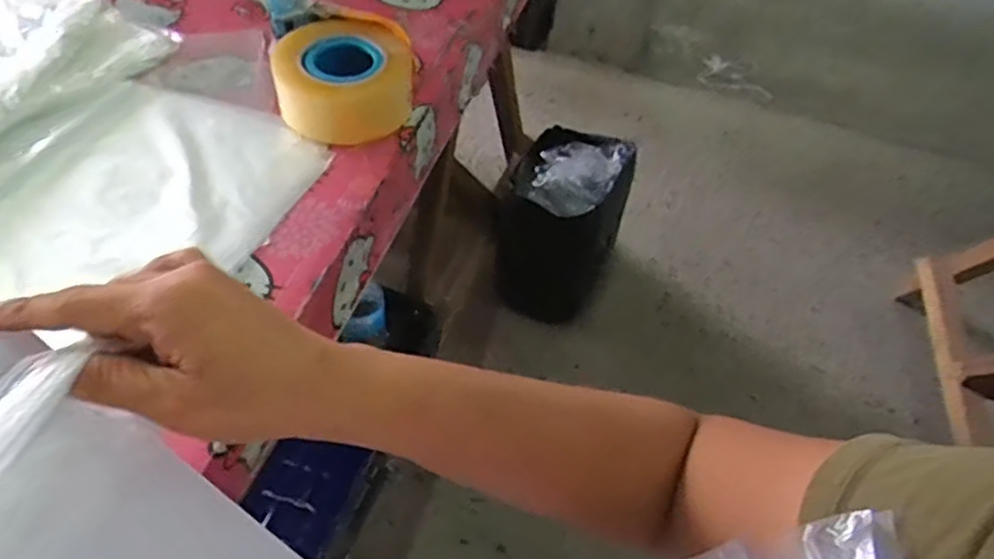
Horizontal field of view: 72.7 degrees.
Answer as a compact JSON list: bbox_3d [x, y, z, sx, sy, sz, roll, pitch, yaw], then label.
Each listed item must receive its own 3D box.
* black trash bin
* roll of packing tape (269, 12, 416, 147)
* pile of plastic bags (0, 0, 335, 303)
[{"bbox_3d":[0.140,-0.110,1.453,0.222,0.379,0.276,23,52,13],"label":"black trash bin"},{"bbox_3d":[-0.142,-0.191,0.633,0.124,0.058,0.109,-26,57,-24],"label":"roll of packing tape"},{"bbox_3d":[-0.424,-0.133,0.581,0.518,0.033,0.422,16,50,7],"label":"pile of plastic bags"}]

